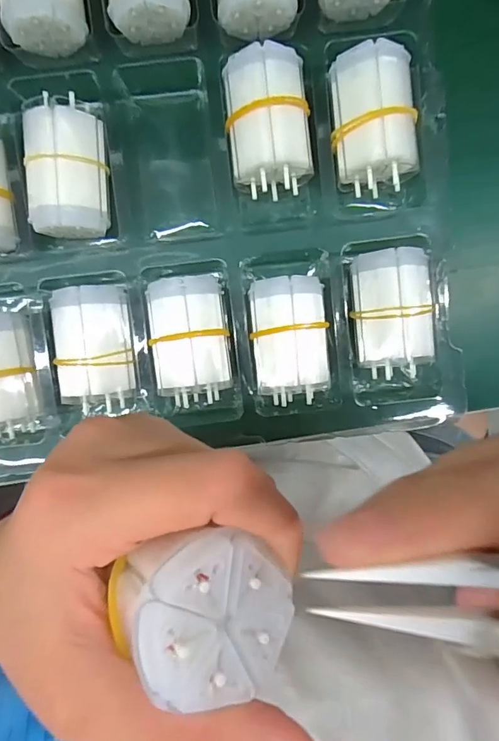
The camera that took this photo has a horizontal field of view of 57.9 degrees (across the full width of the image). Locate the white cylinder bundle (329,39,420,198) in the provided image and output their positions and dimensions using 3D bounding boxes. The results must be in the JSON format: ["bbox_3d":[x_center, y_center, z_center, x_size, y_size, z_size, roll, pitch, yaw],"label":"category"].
[{"bbox_3d":[0.063,-0.123,0.231,0.040,0.037,0.062,-6,95,0],"label":"white cylinder bundle"}]

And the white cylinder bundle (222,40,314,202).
[{"bbox_3d":[0.009,-0.123,0.231,0.042,0.039,0.062,-4,95,0],"label":"white cylinder bundle"}]

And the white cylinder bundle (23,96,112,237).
[{"bbox_3d":[-0.091,-0.100,0.234,0.037,0.034,0.062,1,95,-1],"label":"white cylinder bundle"}]

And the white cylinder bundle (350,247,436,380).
[{"bbox_3d":[0.073,-0.030,0.238,0.038,0.033,0.062,-2,95,0],"label":"white cylinder bundle"}]

